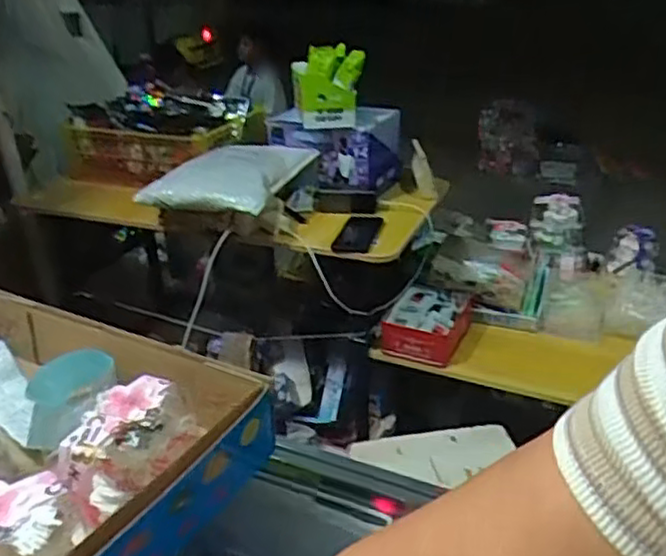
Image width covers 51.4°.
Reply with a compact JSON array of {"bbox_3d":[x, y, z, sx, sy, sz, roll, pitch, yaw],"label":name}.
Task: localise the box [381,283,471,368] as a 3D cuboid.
[{"bbox_3d":[0.208,0.103,1.539,0.169,0.090,0.187,8,29,18],"label":"box"}]

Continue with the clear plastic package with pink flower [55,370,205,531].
[{"bbox_3d":[-0.177,0.142,0.600,0.075,0.068,0.131,22,36,37],"label":"clear plastic package with pink flower"}]

